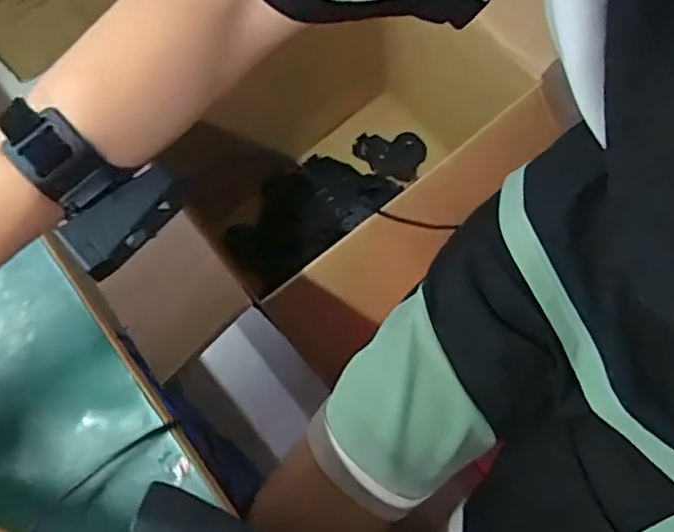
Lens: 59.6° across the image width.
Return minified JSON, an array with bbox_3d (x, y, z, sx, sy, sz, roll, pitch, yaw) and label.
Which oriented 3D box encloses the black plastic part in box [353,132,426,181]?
[{"bbox_3d":[0.108,-0.238,1.243,0.146,0.024,0.110,12,73,11],"label":"black plastic part in box"}]

